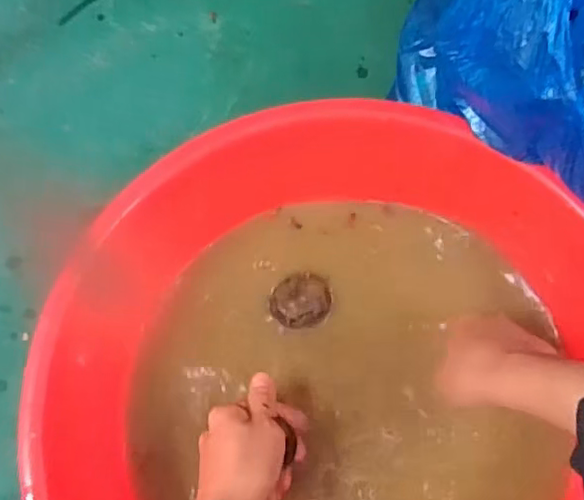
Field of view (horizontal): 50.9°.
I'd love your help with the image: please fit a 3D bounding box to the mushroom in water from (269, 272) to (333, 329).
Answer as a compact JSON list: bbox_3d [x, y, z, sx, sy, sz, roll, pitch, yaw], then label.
[{"bbox_3d":[0.007,0.037,0.476,0.047,0.014,0.042,-5,73,1],"label":"mushroom in water"}]

